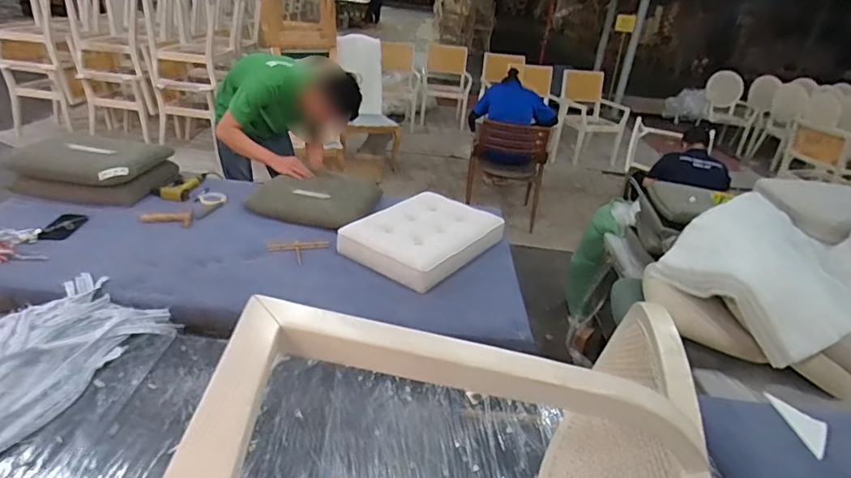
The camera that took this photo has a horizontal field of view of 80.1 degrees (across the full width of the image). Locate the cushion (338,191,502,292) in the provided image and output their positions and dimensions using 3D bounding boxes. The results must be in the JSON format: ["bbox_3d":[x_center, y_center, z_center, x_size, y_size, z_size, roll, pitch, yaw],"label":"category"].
[{"bbox_3d":[-0.005,-0.009,1.810,0.408,0.079,0.542,24,32,29],"label":"cushion"}]

